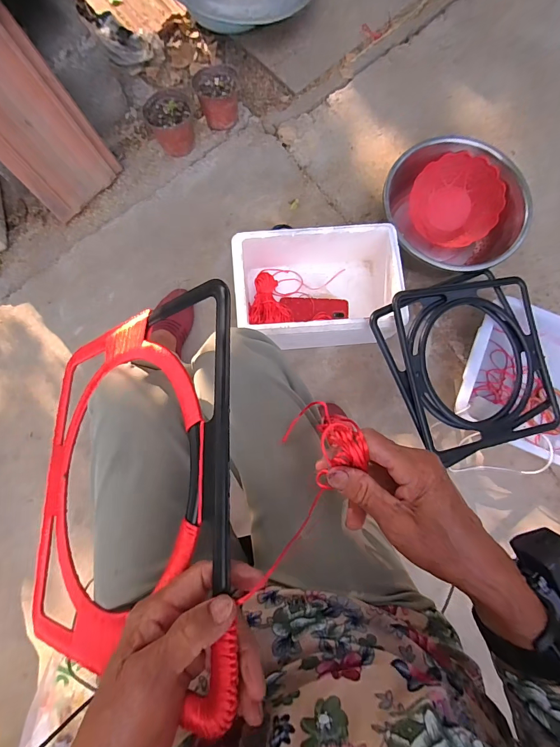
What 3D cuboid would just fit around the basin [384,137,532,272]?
[{"bbox_3d":[0.385,-0.361,0.825,0.300,0.132,0.293,0,82,-1],"label":"basin"}]

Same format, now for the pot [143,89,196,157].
[{"bbox_3d":[-0.268,-0.625,0.904,0.115,0.092,0.127,-25,83,-4],"label":"pot"}]

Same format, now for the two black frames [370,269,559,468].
[{"bbox_3d":[0.389,-0.021,0.722,0.363,0.040,0.349,-16,84,-17],"label":"two black frames"}]

